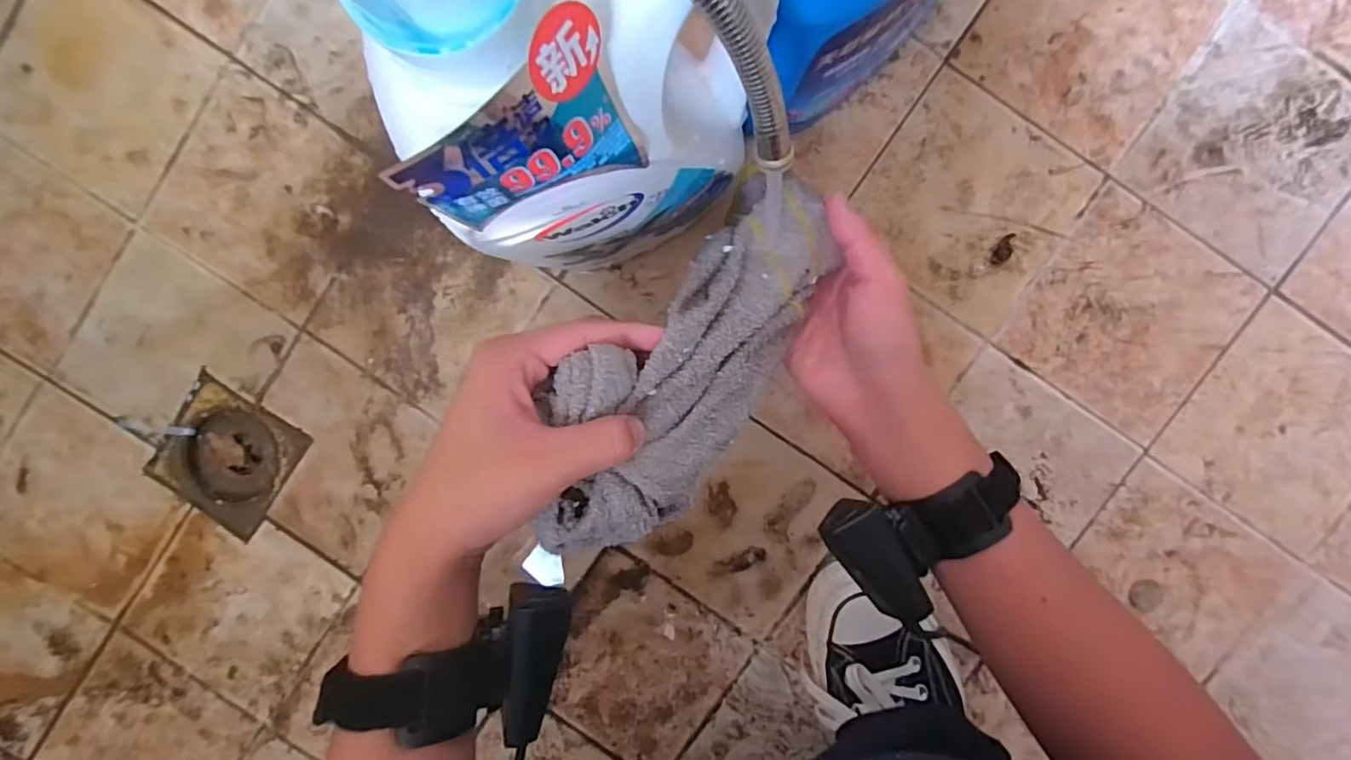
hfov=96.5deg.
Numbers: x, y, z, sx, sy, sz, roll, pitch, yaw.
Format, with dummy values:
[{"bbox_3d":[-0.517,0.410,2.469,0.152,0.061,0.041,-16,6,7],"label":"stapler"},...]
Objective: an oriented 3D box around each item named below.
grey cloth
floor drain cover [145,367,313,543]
[{"bbox_3d":[0.011,-0.013,0.307,0.087,0.065,0.224,36,70,-2],"label":"grey cloth"},{"bbox_3d":[-0.368,0.062,0.499,0.102,0.017,0.102,32,96,-2],"label":"floor drain cover"}]

